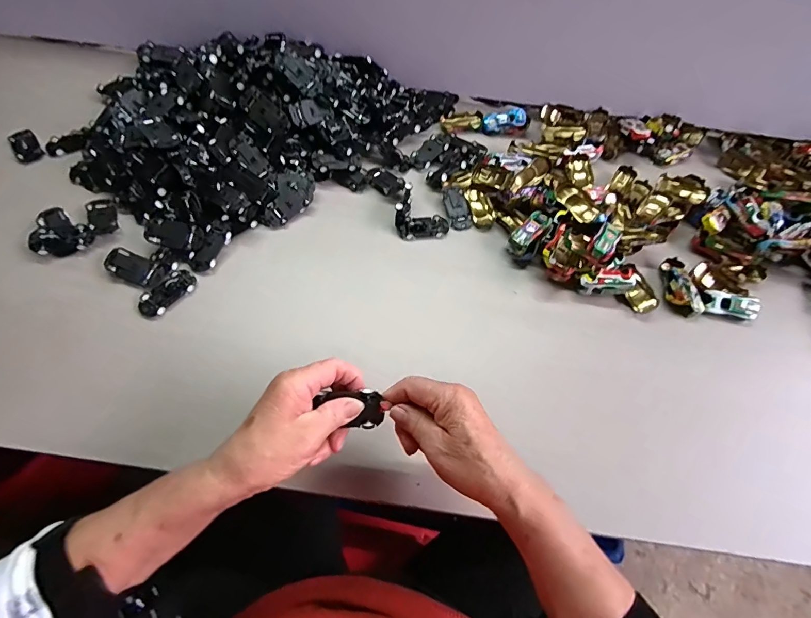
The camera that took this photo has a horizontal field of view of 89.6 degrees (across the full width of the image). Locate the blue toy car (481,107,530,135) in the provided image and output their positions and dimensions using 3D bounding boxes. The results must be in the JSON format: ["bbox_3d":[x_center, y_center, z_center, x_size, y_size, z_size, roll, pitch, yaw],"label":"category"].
[{"bbox_3d":[0.152,-0.288,0.622,0.067,0.026,0.034,-2,62,-5],"label":"blue toy car"}]

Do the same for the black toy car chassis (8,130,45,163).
[{"bbox_3d":[-0.512,-0.219,0.550,0.034,0.010,0.055,-33,69,-19],"label":"black toy car chassis"}]

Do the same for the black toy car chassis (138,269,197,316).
[{"bbox_3d":[-0.268,-0.018,0.457,0.031,0.008,0.065,36,65,14],"label":"black toy car chassis"}]

